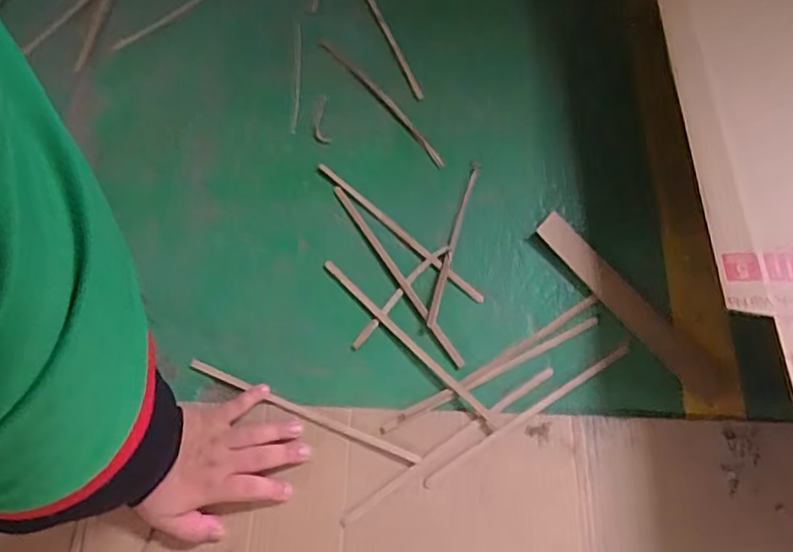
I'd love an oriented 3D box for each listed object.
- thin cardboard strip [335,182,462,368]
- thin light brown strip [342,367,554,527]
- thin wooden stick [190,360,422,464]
[{"bbox_3d":[-0.004,-0.005,0.618,0.013,0.004,0.237,-30,68,-14],"label":"thin cardboard strip"},{"bbox_3d":[0.051,0.152,0.549,0.235,0.004,0.010,-32,69,-15],"label":"thin light brown strip"},{"bbox_3d":[-0.089,0.126,0.565,0.237,0.006,0.008,21,66,10],"label":"thin wooden stick"}]

